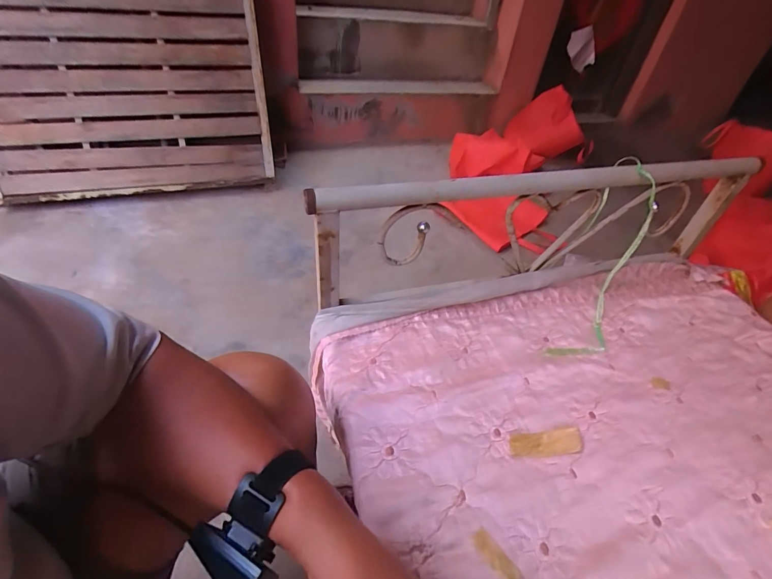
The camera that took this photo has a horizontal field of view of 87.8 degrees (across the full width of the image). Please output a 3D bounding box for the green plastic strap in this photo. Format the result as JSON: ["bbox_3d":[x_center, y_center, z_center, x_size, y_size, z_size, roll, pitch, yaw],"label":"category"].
[{"bbox_3d":[0.340,-0.049,0.658,0.108,0.325,0.102,12,4,7],"label":"green plastic strap"}]

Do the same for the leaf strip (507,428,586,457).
[{"bbox_3d":[0.204,0.196,0.510,0.093,0.007,0.030,-5,68,-6],"label":"leaf strip"}]

